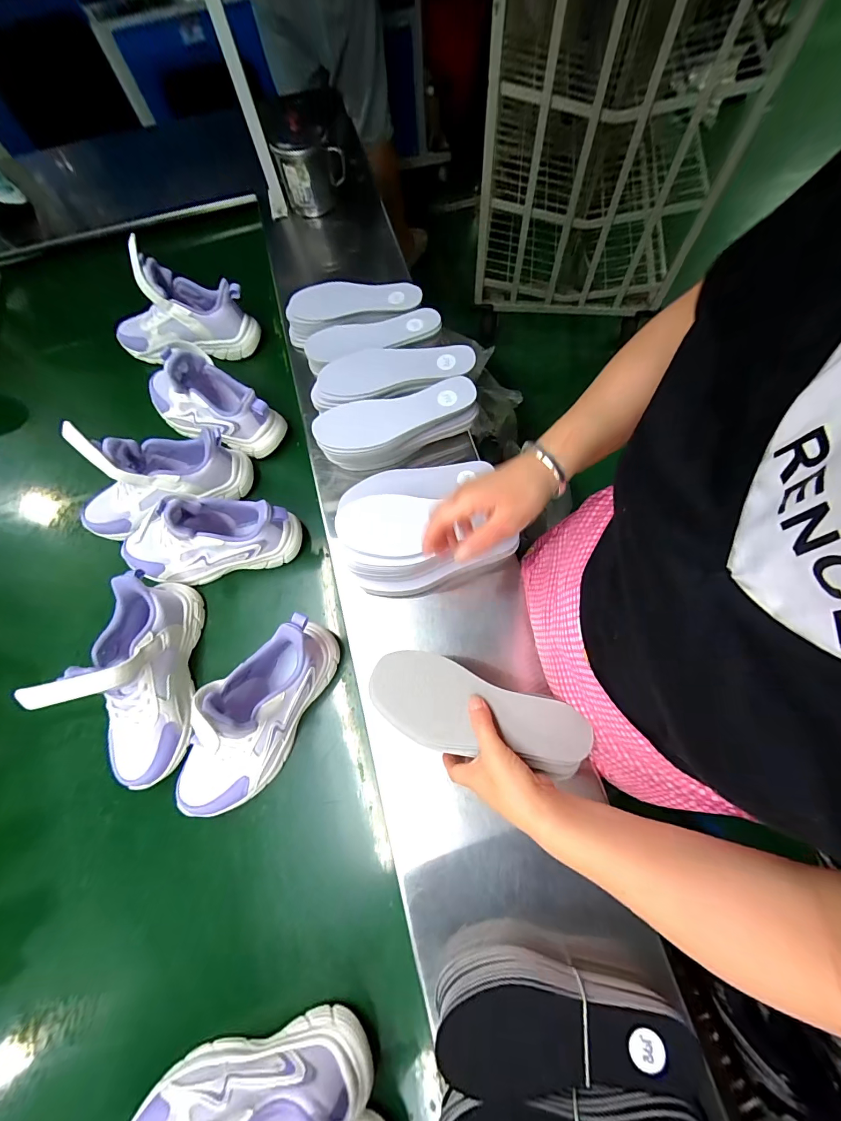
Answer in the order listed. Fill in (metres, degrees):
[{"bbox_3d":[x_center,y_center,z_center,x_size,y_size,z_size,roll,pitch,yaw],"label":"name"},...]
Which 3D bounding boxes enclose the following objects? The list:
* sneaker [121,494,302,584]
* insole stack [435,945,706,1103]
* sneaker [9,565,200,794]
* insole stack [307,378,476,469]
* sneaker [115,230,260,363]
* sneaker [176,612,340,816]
[{"bbox_3d":[-0.283,-0.032,0.515,0.232,0.115,0.086,-6,71,-1],"label":"sneaker"},{"bbox_3d":[0.121,0.410,0.351,0.210,0.049,0.083,3,71,2],"label":"insole stack"},{"bbox_3d":[-0.327,0.127,0.452,0.073,0.139,0.239,-7,71,-2],"label":"sneaker"},{"bbox_3d":[-0.035,-0.188,0.567,0.224,0.068,0.086,-11,72,-3],"label":"insole stack"},{"bbox_3d":[-0.395,-0.399,0.650,0.241,0.132,0.080,-5,71,-1],"label":"sneaker"},{"bbox_3d":[-0.185,0.171,0.441,0.087,0.120,0.235,27,74,9],"label":"sneaker"}]

